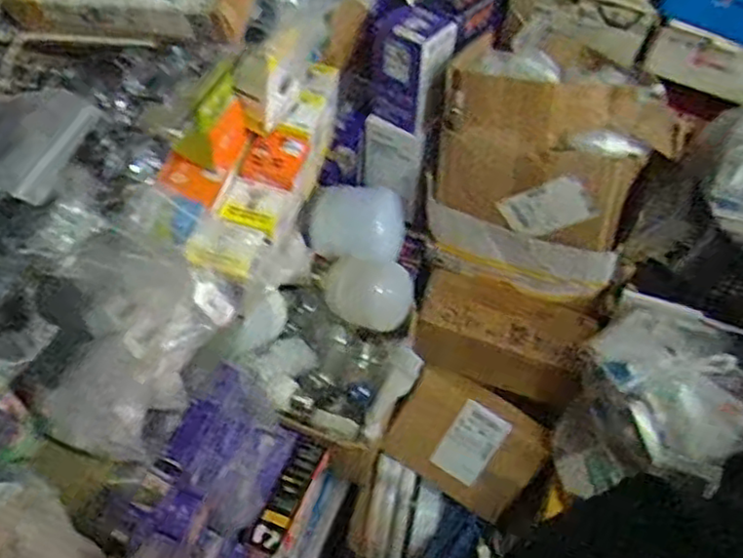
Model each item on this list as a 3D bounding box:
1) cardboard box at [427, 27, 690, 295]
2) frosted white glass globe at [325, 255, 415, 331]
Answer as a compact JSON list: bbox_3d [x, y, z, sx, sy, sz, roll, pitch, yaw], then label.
[{"bbox_3d":[0.246,-0.152,1.014,0.326,0.321,0.152,23,19,15],"label":"cardboard box"},{"bbox_3d":[-0.007,0.015,1.010,0.137,0.091,0.094,19,53,10],"label":"frosted white glass globe"}]

